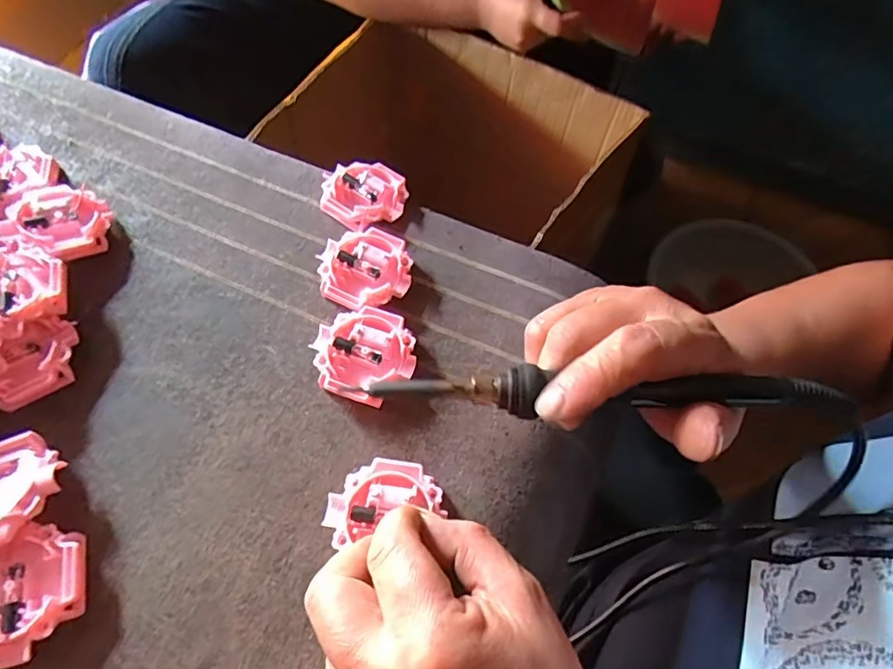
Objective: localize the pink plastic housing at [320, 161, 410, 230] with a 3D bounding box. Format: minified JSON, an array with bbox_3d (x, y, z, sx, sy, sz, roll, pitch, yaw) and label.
[{"bbox_3d":[-0.053,-0.089,0.346,0.053,0.014,0.049,1,63,-1],"label":"pink plastic housing"}]

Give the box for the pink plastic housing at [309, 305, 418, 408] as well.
[{"bbox_3d":[-0.044,0.011,0.294,0.054,0.015,0.052,15,64,6],"label":"pink plastic housing"}]

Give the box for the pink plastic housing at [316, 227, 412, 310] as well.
[{"bbox_3d":[-0.048,-0.037,0.319,0.051,0.016,0.050,1,63,-1],"label":"pink plastic housing"}]

